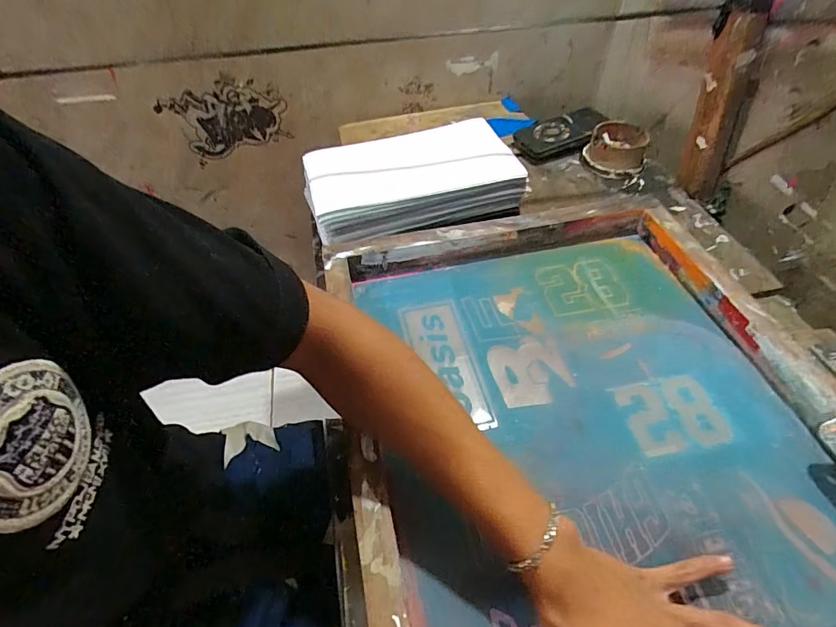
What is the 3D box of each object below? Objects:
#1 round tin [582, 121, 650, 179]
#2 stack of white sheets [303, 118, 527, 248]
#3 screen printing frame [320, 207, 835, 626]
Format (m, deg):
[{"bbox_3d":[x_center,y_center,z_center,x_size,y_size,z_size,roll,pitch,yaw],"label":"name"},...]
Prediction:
[{"bbox_3d":[0.316,-0.262,0.704,0.096,0.043,0.104,18,52,16],"label":"round tin"},{"bbox_3d":[-0.014,-0.184,0.624,0.274,0.076,0.189,-17,52,-13],"label":"stack of white sheets"},{"bbox_3d":[0.159,0.097,0.407,0.436,0.048,0.535,-10,50,-8],"label":"screen printing frame"}]

